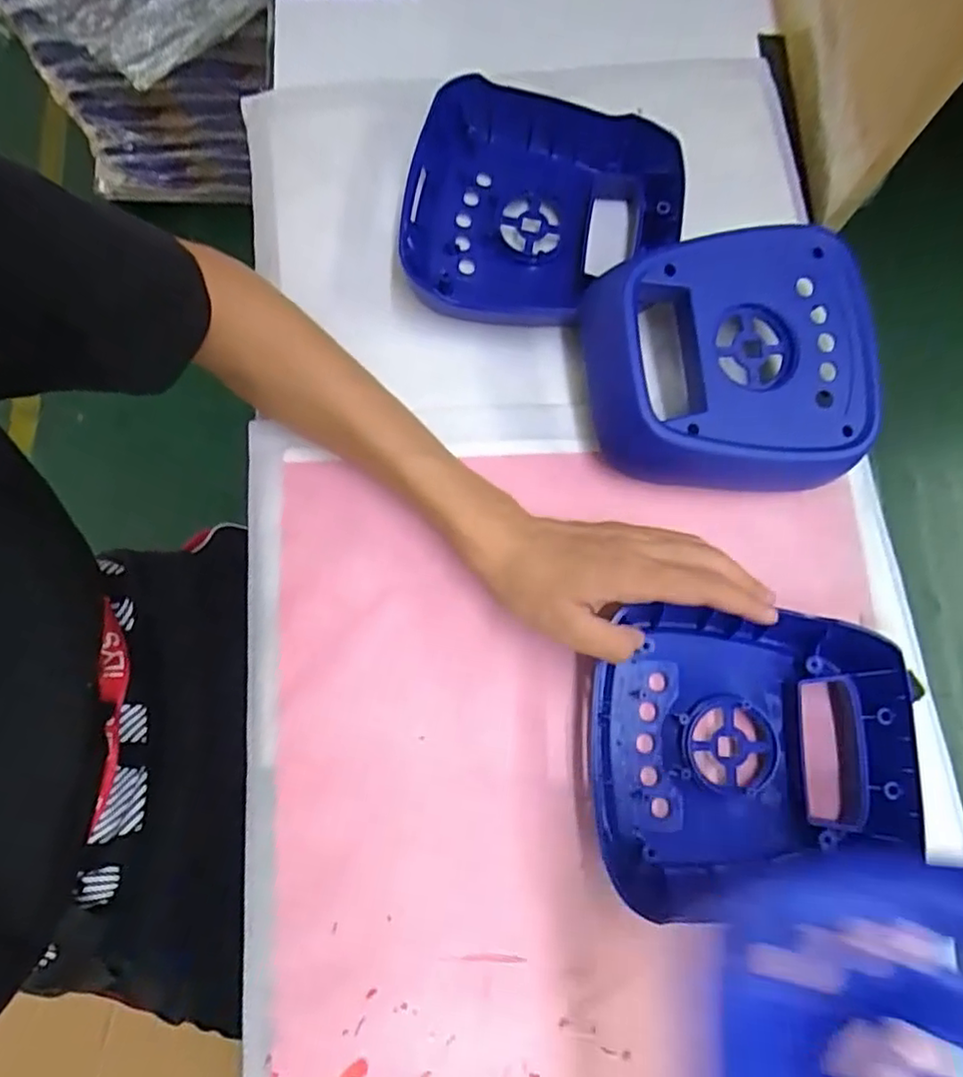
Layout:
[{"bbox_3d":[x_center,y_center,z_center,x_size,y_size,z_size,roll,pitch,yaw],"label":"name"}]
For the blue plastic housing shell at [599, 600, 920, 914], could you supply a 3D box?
[{"bbox_3d":[0.155,0.124,0.360,0.174,0.035,0.165,-2,77,-2],"label":"blue plastic housing shell"}]

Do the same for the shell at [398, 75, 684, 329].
[{"bbox_3d":[0.043,-0.222,0.426,0.178,0.047,0.156,10,77,1],"label":"shell"}]

